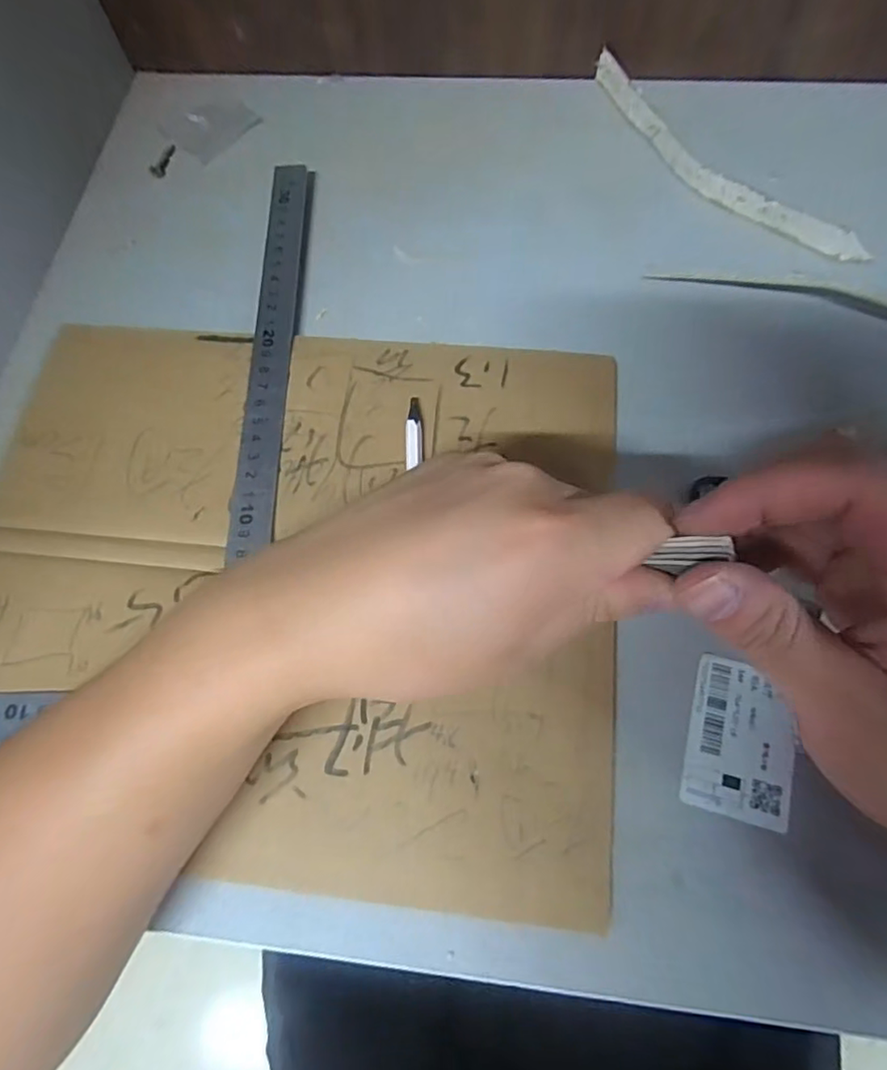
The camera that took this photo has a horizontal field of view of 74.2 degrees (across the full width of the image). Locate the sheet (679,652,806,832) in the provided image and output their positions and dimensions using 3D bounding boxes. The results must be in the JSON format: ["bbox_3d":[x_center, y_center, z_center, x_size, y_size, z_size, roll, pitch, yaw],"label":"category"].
[{"bbox_3d":[0.119,0.081,0.233,0.040,0.004,0.059,15,70,8],"label":"sheet"}]

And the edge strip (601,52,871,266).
[{"bbox_3d":[0.152,-0.219,0.339,0.031,0.018,0.202,-35,71,-11],"label":"edge strip"}]

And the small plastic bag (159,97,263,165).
[{"bbox_3d":[-0.153,-0.269,0.379,0.052,0.005,0.051,38,75,15],"label":"small plastic bag"}]

